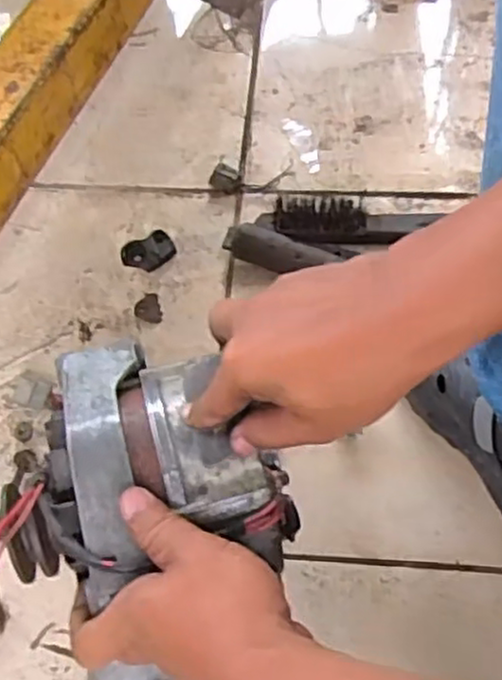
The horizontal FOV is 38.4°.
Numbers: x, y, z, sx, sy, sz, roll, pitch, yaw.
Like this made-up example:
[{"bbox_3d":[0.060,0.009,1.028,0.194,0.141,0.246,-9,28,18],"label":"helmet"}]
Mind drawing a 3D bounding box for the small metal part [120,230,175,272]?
[{"bbox_3d":[-0.109,-0.095,0.763,0.056,0.008,0.044,-21,61,-12],"label":"small metal part"}]

